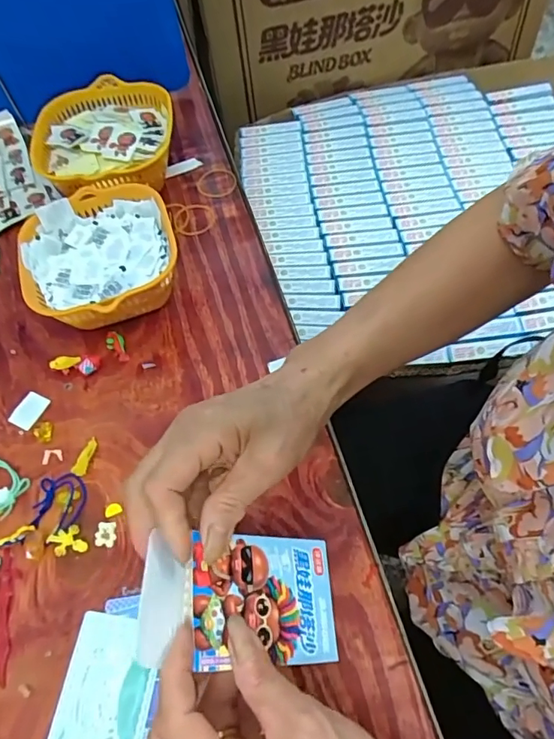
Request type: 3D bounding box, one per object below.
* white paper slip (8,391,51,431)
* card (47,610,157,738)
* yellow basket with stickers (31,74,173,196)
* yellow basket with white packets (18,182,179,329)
[{"bbox_3d":[-0.220,0.036,0.448,0.023,0.004,0.033,28,70,10],"label":"white paper slip"},{"bbox_3d":[-0.114,0.213,0.337,0.061,0.004,0.086,5,61,7],"label":"card"},{"bbox_3d":[-0.187,-0.238,0.557,0.147,0.067,0.154,-4,61,3],"label":"yellow basket with stickers"},{"bbox_3d":[-0.160,-0.098,0.481,0.139,0.063,0.148,-17,61,-4],"label":"yellow basket with white packets"}]

